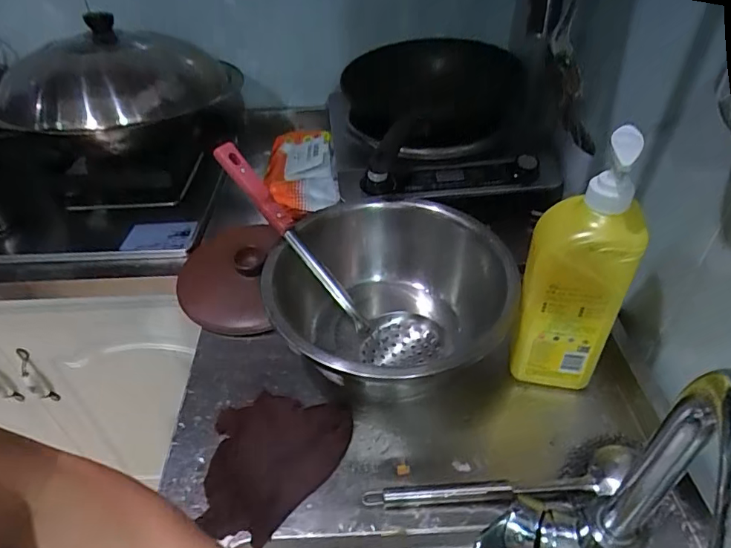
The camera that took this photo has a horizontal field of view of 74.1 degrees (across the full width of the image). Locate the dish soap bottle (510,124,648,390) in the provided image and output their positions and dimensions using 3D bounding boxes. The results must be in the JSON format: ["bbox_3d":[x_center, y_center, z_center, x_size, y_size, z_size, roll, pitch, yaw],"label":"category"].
[{"bbox_3d":[0.198,0.001,0.462,0.085,0.264,0.057,9,43,13],"label":"dish soap bottle"}]

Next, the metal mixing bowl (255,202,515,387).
[{"bbox_3d":[0.019,0.030,0.558,0.252,0.105,0.267,-2,42,1],"label":"metal mixing bowl"}]

